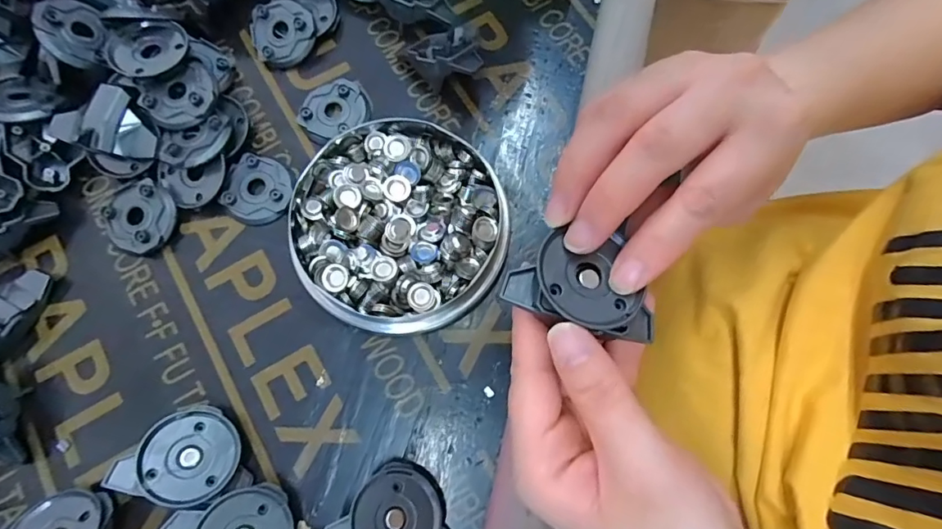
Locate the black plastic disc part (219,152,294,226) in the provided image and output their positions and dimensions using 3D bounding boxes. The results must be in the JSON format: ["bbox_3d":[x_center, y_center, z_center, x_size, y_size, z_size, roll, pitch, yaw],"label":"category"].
[{"bbox_3d":[-0.123,-0.044,0.282,0.037,0.006,0.040,12,76,4],"label":"black plastic disc part"}]

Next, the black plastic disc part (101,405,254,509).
[{"bbox_3d":[-0.139,0.095,0.232,0.053,0.011,0.044,-17,68,-31],"label":"black plastic disc part"}]

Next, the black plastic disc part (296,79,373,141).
[{"bbox_3d":[-0.081,-0.094,0.296,0.035,0.006,0.043,43,80,11],"label":"black plastic disc part"}]

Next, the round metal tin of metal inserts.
[{"bbox_3d":[-0.039,-0.025,0.269,0.114,0.024,0.118,0,76,1],"label":"round metal tin of metal inserts"}]

